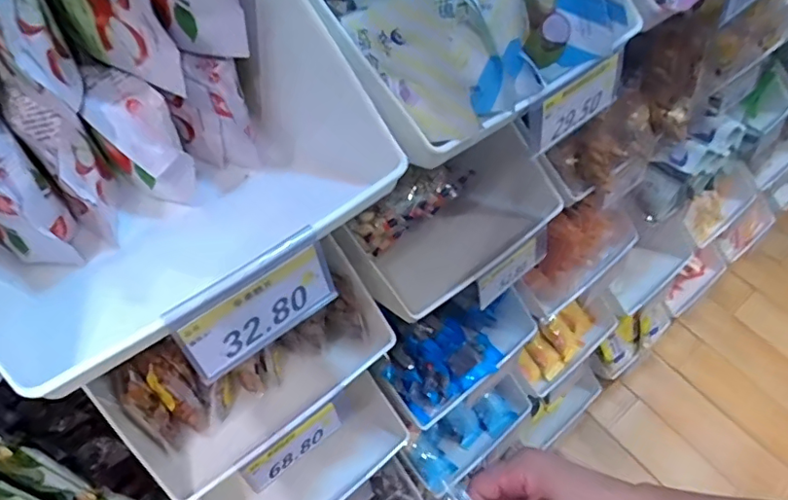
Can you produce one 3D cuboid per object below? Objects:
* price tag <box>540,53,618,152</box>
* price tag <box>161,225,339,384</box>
[{"bbox_3d":[0.129,-0.104,0.380,0.084,0.043,0.004,-37,50,-21],"label":"price tag"},{"bbox_3d":[-0.067,0.027,0.273,0.079,0.049,0.006,-34,43,-23],"label":"price tag"}]

